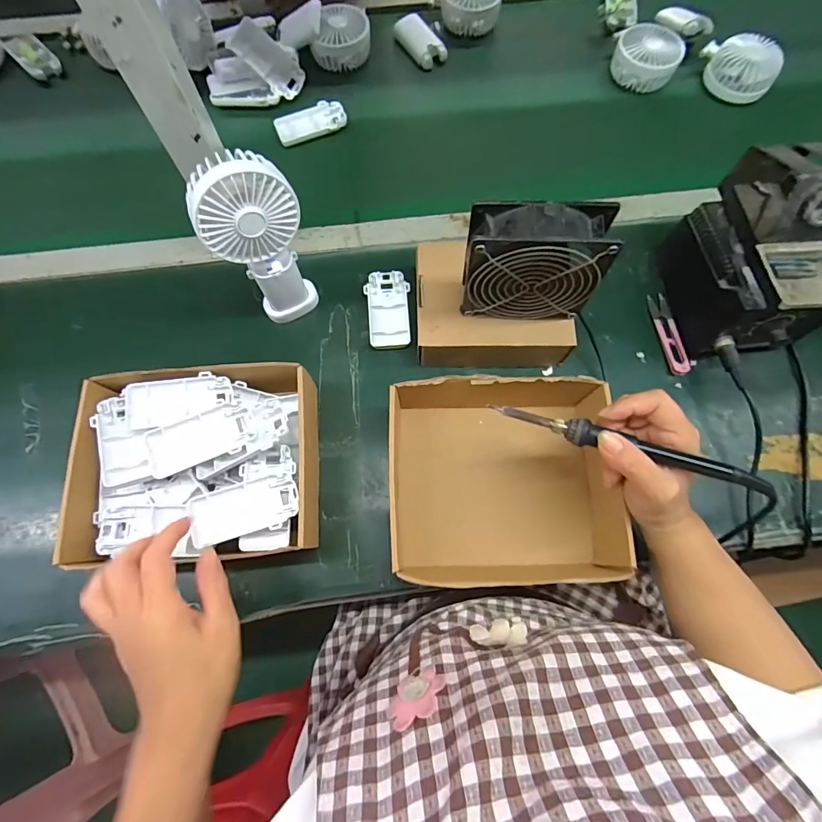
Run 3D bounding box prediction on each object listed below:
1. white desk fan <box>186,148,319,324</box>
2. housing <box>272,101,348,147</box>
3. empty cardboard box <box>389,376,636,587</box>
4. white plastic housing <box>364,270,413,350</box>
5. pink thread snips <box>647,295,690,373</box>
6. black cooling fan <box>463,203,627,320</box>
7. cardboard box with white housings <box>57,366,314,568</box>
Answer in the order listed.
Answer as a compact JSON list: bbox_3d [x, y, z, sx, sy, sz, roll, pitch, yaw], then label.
[{"bbox_3d":[-0.142,-0.158,0.421,0.082,0.190,0.040,-22,75,-7],"label":"white desk fan"},{"bbox_3d":[-0.139,-0.402,0.597,0.096,0.009,0.052,-20,74,-7],"label":"housing"},{"bbox_3d":[0.087,0.066,0.429,0.216,0.090,0.191,0,73,-1],"label":"empty cardboard box"},{"bbox_3d":[-0.026,-0.119,0.505,0.048,0.014,0.096,-3,73,-2],"label":"white plastic housing"},{"bbox_3d":[0.301,-0.090,0.500,0.024,0.008,0.101,-6,73,-3],"label":"pink thread snips"},{"bbox_3d":[0.110,-0.135,0.398,0.120,0.115,0.043,3,73,0],"label":"black cooling fan"},{"bbox_3d":[-0.198,0.049,0.418,0.209,0.074,0.174,-4,73,-2],"label":"cardboard box with white housings"}]

